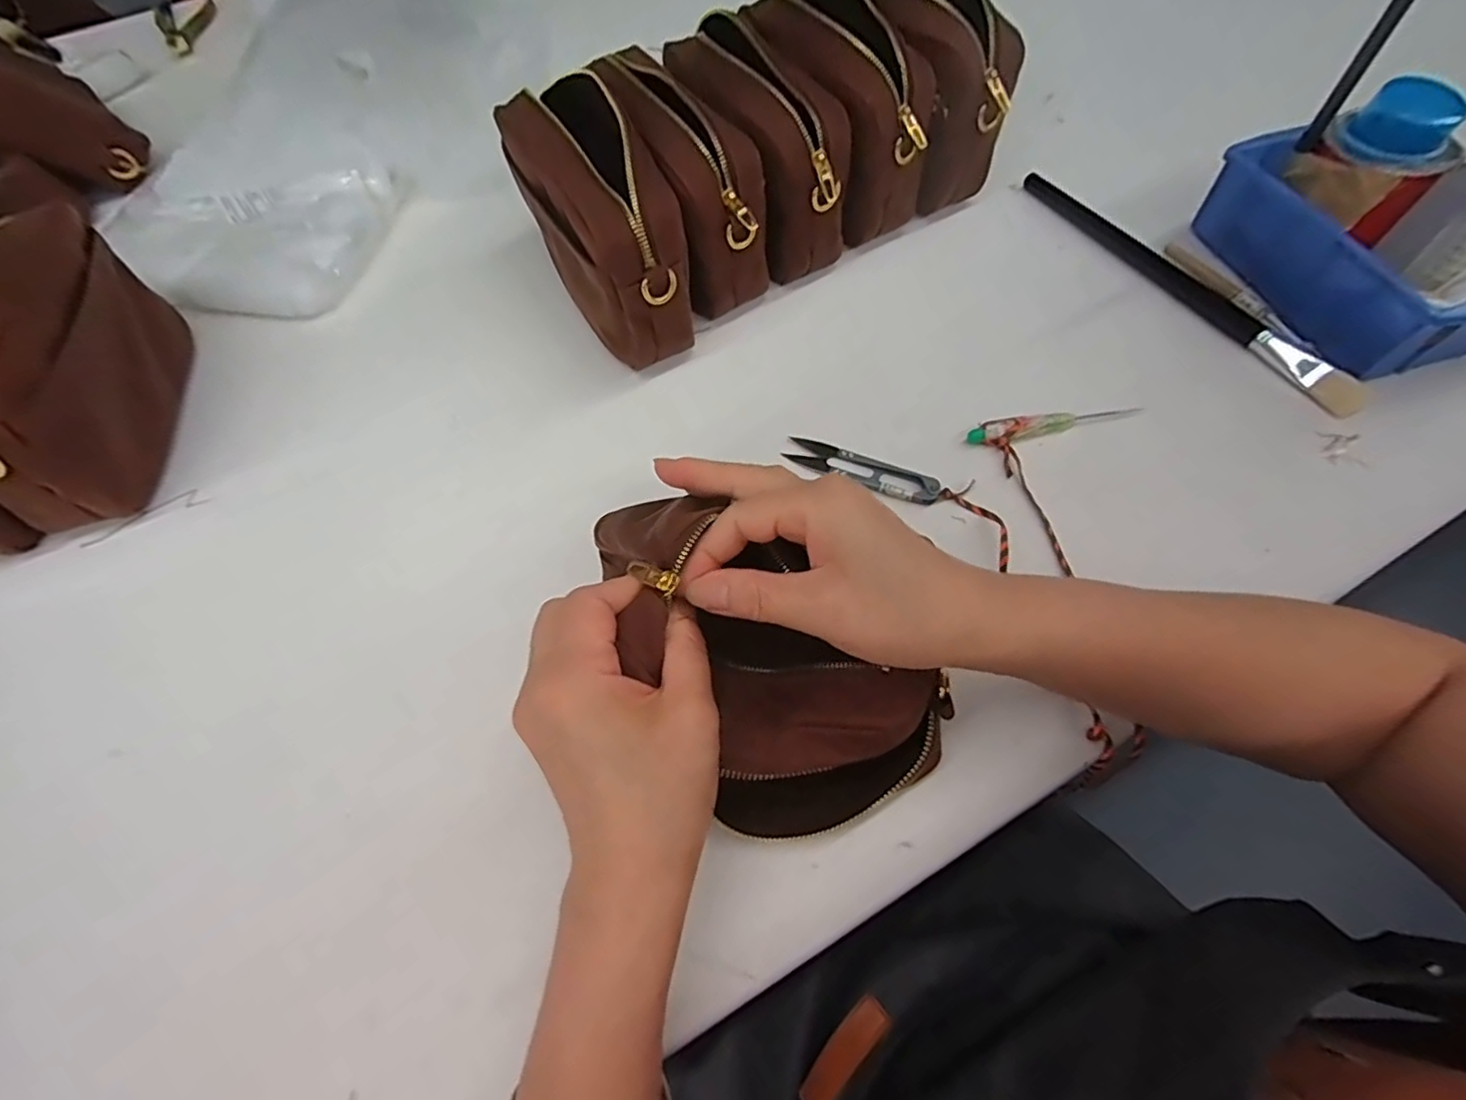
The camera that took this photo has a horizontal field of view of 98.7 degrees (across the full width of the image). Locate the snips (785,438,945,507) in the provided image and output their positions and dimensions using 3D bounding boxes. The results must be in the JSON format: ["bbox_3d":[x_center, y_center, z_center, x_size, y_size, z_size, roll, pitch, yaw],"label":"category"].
[{"bbox_3d":[0.083,-0.053,0.406,0.100,0.009,0.024,23,66,15],"label":"snips"}]

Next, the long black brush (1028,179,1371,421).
[{"bbox_3d":[0.330,-0.208,0.468,0.026,0.014,0.298,-27,64,-11],"label":"long black brush"}]

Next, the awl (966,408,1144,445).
[{"bbox_3d":[0.209,-0.084,0.411,0.107,0.009,0.016,-13,62,-3],"label":"awl"}]

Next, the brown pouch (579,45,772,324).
[{"bbox_3d":[-0.034,-0.263,0.450,0.065,0.116,0.158,-27,64,-11],"label":"brown pouch"}]

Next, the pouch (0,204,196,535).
[{"bbox_3d":[-0.438,-0.120,0.396,0.073,0.133,0.182,-14,62,-4],"label":"pouch"}]

